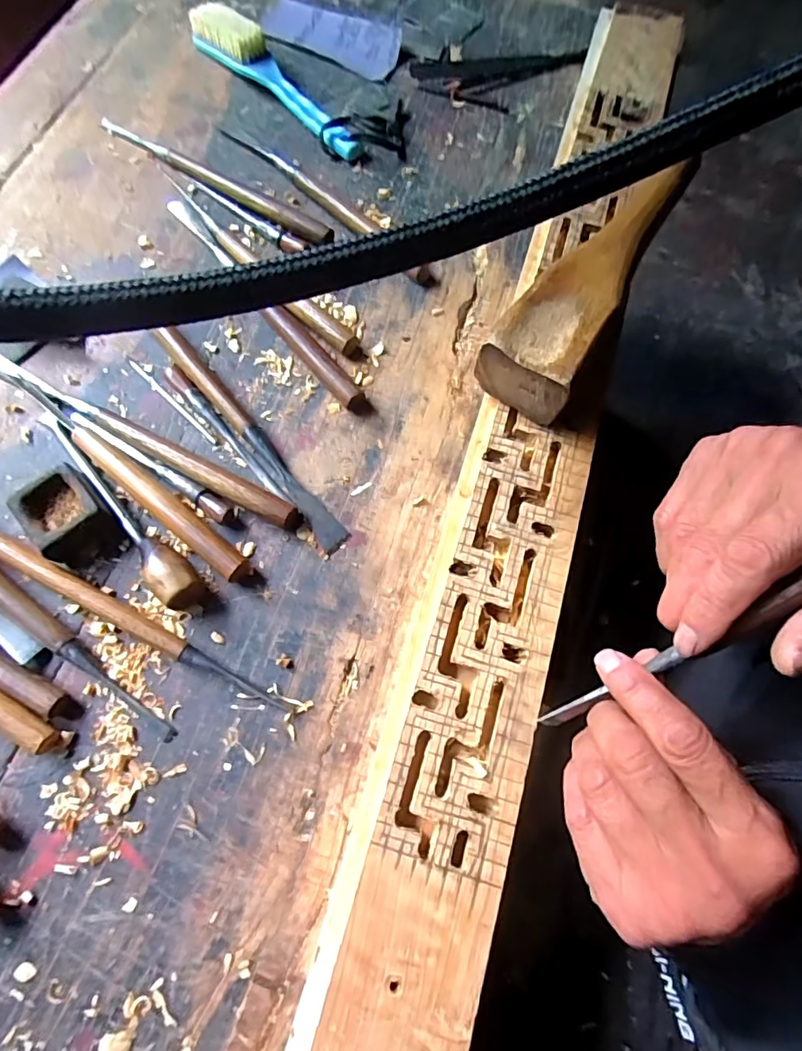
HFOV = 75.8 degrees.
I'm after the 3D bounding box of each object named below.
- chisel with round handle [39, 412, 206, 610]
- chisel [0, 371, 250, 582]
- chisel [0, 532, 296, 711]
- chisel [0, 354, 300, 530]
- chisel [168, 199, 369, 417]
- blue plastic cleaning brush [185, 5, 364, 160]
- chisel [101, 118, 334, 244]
[{"bbox_3d":[-0.194,-0.016,0.344,0.025,0.028,0.183,-40,77,-14],"label":"chisel with round handle"},{"bbox_3d":[-0.190,-0.041,0.356,0.233,0.018,0.022,40,74,11],"label":"chisel"},{"bbox_3d":[-0.177,0.057,0.325,0.239,0.015,0.017,27,73,7],"label":"chisel"},{"bbox_3d":[-0.184,-0.065,0.365,0.260,0.017,0.022,28,73,8],"label":"chisel"},{"bbox_3d":[-0.111,-0.181,0.407,0.019,0.016,0.258,-38,77,-13],"label":"chisel"},{"bbox_3d":[-0.116,-0.414,0.473,0.215,0.038,0.028,42,75,11],"label":"blue plastic cleaning brush"},{"bbox_3d":[-0.162,-0.302,0.446,0.244,0.012,0.020,32,73,9],"label":"chisel"}]

